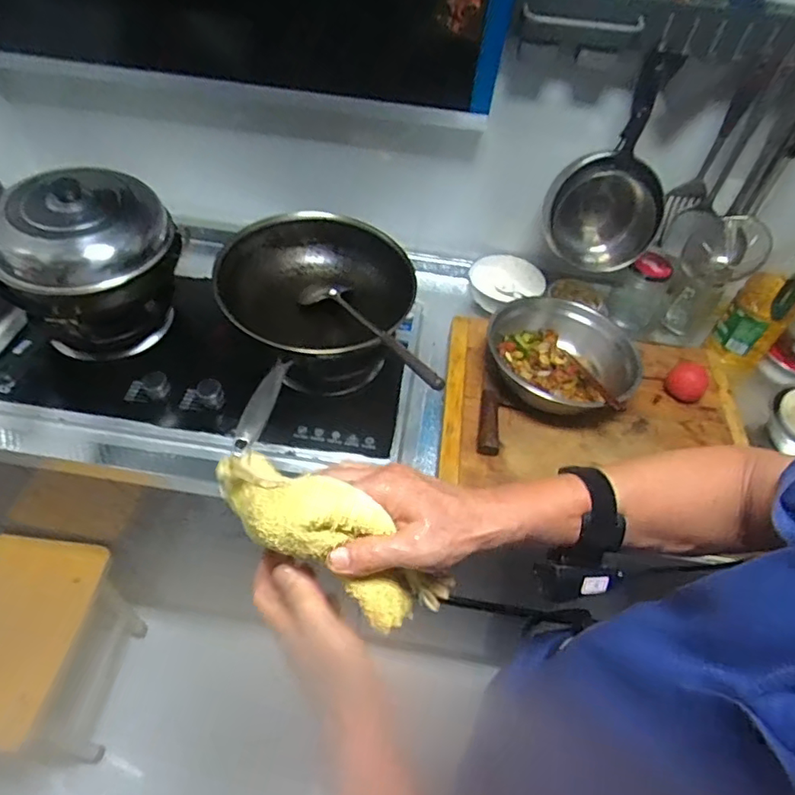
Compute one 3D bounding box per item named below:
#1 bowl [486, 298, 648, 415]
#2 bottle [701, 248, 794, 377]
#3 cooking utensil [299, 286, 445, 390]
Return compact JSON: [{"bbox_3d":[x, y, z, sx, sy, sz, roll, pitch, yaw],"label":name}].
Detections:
[{"bbox_3d":[0.266,-0.058,0.941,0.232,0.095,0.230,10,49,3],"label":"bowl"},{"bbox_3d":[0.652,-0.165,0.991,0.098,0.294,0.082,38,56,23],"label":"bottle"},{"bbox_3d":[-0.049,-0.110,0.882,0.065,0.032,0.396,-26,43,-25],"label":"cooking utensil"}]

